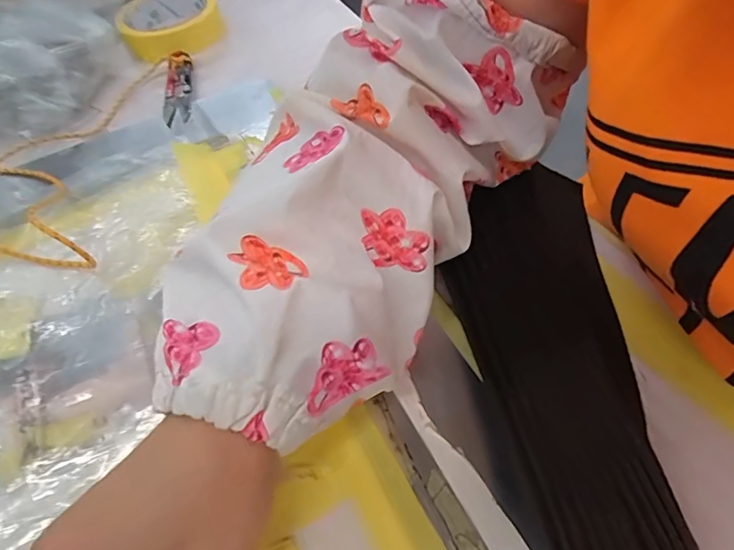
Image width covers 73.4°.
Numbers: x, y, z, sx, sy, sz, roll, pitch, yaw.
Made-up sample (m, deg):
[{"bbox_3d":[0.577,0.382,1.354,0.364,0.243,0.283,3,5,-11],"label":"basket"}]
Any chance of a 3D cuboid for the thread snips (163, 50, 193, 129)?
[{"bbox_3d":[-0.155,-0.151,0.402,0.024,0.015,0.097,-15,48,-2],"label":"thread snips"}]

